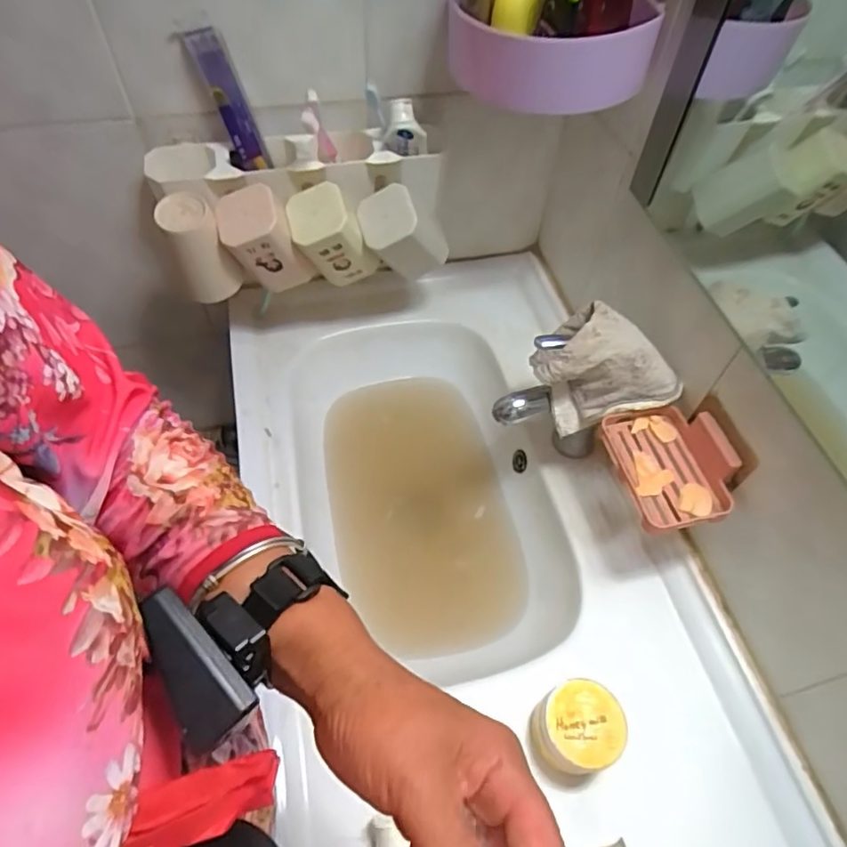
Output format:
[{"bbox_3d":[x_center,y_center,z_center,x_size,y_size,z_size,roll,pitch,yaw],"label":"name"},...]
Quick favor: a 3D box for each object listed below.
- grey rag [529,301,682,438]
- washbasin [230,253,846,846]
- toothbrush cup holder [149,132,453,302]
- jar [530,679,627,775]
[{"bbox_3d":[0.184,-0.046,0.581,0.133,0.108,0.092,29,59,16],"label":"grey rag"},{"bbox_3d":[0.049,0.166,0.646,0.453,0.161,0.884,-10,56,-10],"label":"washbasin"},{"bbox_3d":[-0.134,-0.232,0.673,0.318,0.132,0.127,-5,56,-7],"label":"toothbrush cup holder"},{"bbox_3d":[0.133,0.271,0.513,0.073,0.070,0.068,8,55,3],"label":"jar"}]

